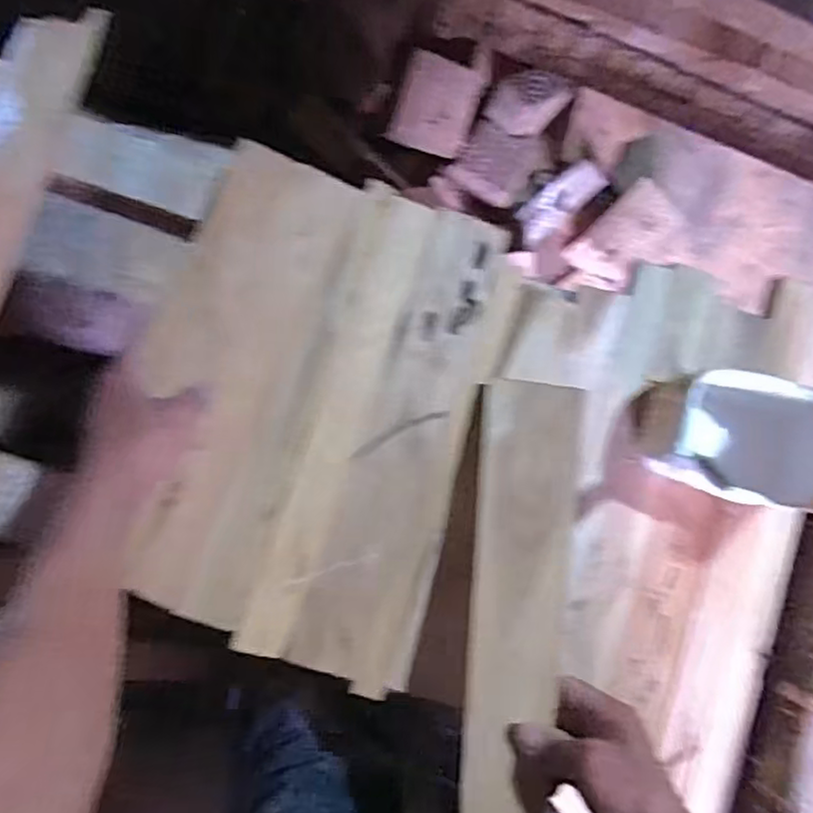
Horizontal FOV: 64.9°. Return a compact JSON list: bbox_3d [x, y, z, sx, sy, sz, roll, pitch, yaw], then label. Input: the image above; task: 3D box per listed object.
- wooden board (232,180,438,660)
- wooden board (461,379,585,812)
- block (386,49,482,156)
[{"bbox_3d":[-0.059,0.009,0.545,0.064,0.008,0.402,18,85,-8],"label":"wooden board"},{"bbox_3d":[0.089,0.151,0.499,0.080,0.009,0.351,6,74,4],"label":"wooden board"},{"bbox_3d":[0.059,-0.548,1.172,0.160,0.030,0.154,8,109,-26],"label":"block"}]

